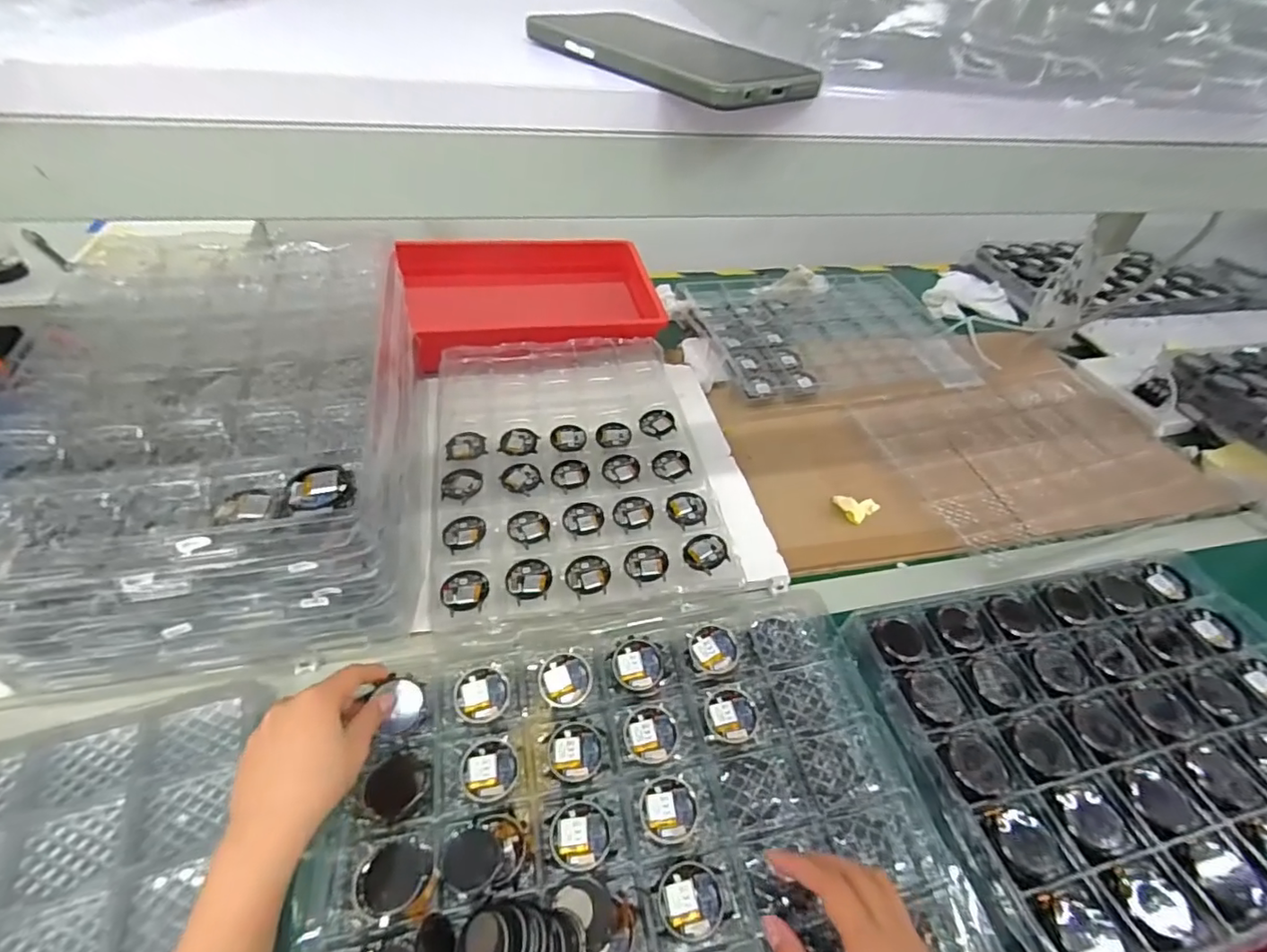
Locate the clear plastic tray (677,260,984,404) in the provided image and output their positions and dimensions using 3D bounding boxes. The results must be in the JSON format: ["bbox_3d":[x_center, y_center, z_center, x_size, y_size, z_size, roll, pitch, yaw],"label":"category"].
[{"bbox_3d":[0.321,-0.258,0.966,0.438,0.045,0.352,-7,46,-14],"label":"clear plastic tray"}]

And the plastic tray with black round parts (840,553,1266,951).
[{"bbox_3d":[0.448,0.215,0.522,0.424,0.022,0.298,-8,46,-13],"label":"plastic tray with black round parts"}]

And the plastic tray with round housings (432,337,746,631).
[{"bbox_3d":[-0.075,-0.027,0.677,0.295,0.028,0.425,-4,46,-11],"label":"plastic tray with round housings"}]

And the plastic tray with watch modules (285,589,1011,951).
[{"bbox_3d":[-0.001,0.247,0.433,0.457,0.031,0.310,-7,46,-12],"label":"plastic tray with watch modules"}]

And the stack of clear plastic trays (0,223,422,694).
[{"bbox_3d":[-0.386,-0.054,0.569,0.308,0.161,0.446,-4,46,-11],"label":"stack of clear plastic trays"}]

